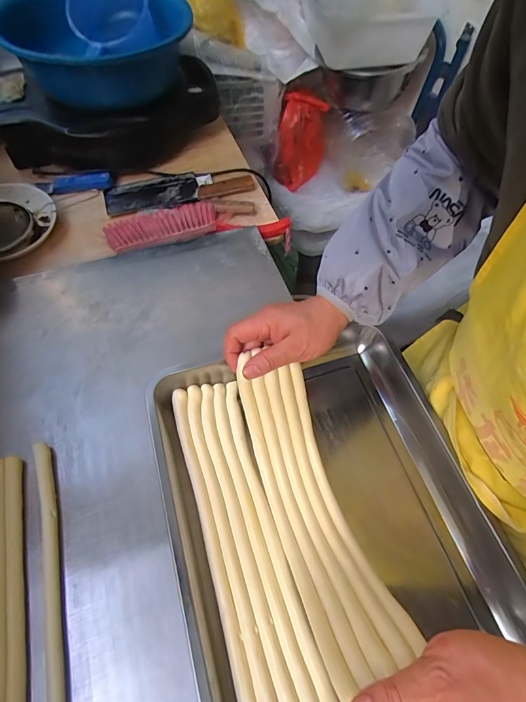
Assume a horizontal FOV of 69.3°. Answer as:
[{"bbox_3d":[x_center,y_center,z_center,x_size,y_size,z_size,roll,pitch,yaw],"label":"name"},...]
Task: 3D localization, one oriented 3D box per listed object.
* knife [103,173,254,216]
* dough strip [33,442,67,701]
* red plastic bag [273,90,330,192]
[{"bbox_3d":[-0.174,-0.339,0.794,0.299,0.018,0.094,-17,62,-11],"label":"knife"},{"bbox_3d":[-0.217,0.288,0.386,0.020,0.017,0.406,-15,62,-10],"label":"dough strip"},{"bbox_3d":[0.124,-0.657,1.202,0.165,0.269,0.063,-5,36,-27],"label":"red plastic bag"}]

